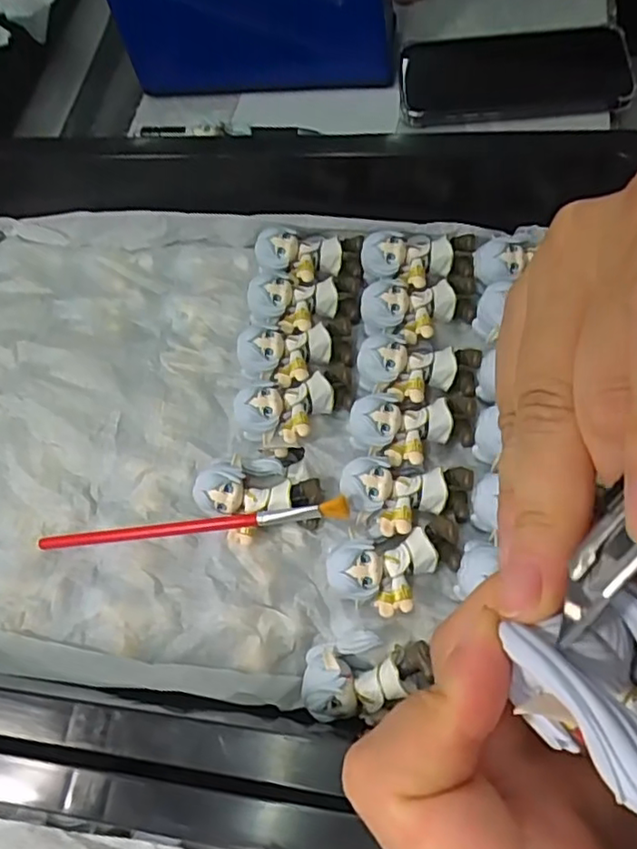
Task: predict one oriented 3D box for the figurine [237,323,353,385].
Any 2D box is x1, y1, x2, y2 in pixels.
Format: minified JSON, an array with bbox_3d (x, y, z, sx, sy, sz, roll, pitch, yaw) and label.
[{"bbox_3d":[-0.011,-0.037,0.333,0.062,0.022,0.031,-9,67,-16],"label":"figurine"}]

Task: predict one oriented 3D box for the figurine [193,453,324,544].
[{"bbox_3d":[-0.030,0.037,0.306,0.060,0.024,0.042,-3,66,7],"label":"figurine"}]

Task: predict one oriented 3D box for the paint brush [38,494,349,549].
[{"bbox_3d":[-0.065,0.051,0.301,0.163,0.007,0.008,-9,67,13],"label":"paint brush"}]

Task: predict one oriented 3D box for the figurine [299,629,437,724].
[{"bbox_3d":[0.022,0.113,0.270,0.056,0.021,0.036,-7,68,22],"label":"figurine"}]

